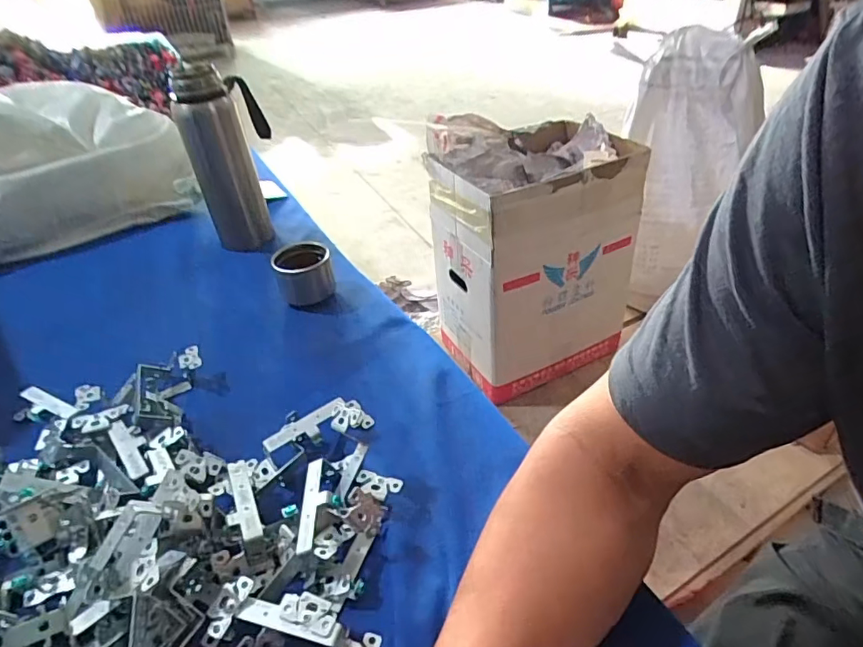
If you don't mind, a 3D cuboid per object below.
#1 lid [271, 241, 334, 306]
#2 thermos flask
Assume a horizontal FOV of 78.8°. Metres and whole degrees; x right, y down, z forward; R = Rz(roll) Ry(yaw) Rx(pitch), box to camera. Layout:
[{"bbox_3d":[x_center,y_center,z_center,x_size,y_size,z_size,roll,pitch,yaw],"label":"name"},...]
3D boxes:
[{"bbox_3d":[-0.143,-0.054,0.591,0.062,0.054,0.056,-14,38,-11],"label":"lid"},{"bbox_3d":[-0.261,-0.222,0.692,0.103,0.230,0.106,-17,39,-15],"label":"thermos flask"}]

